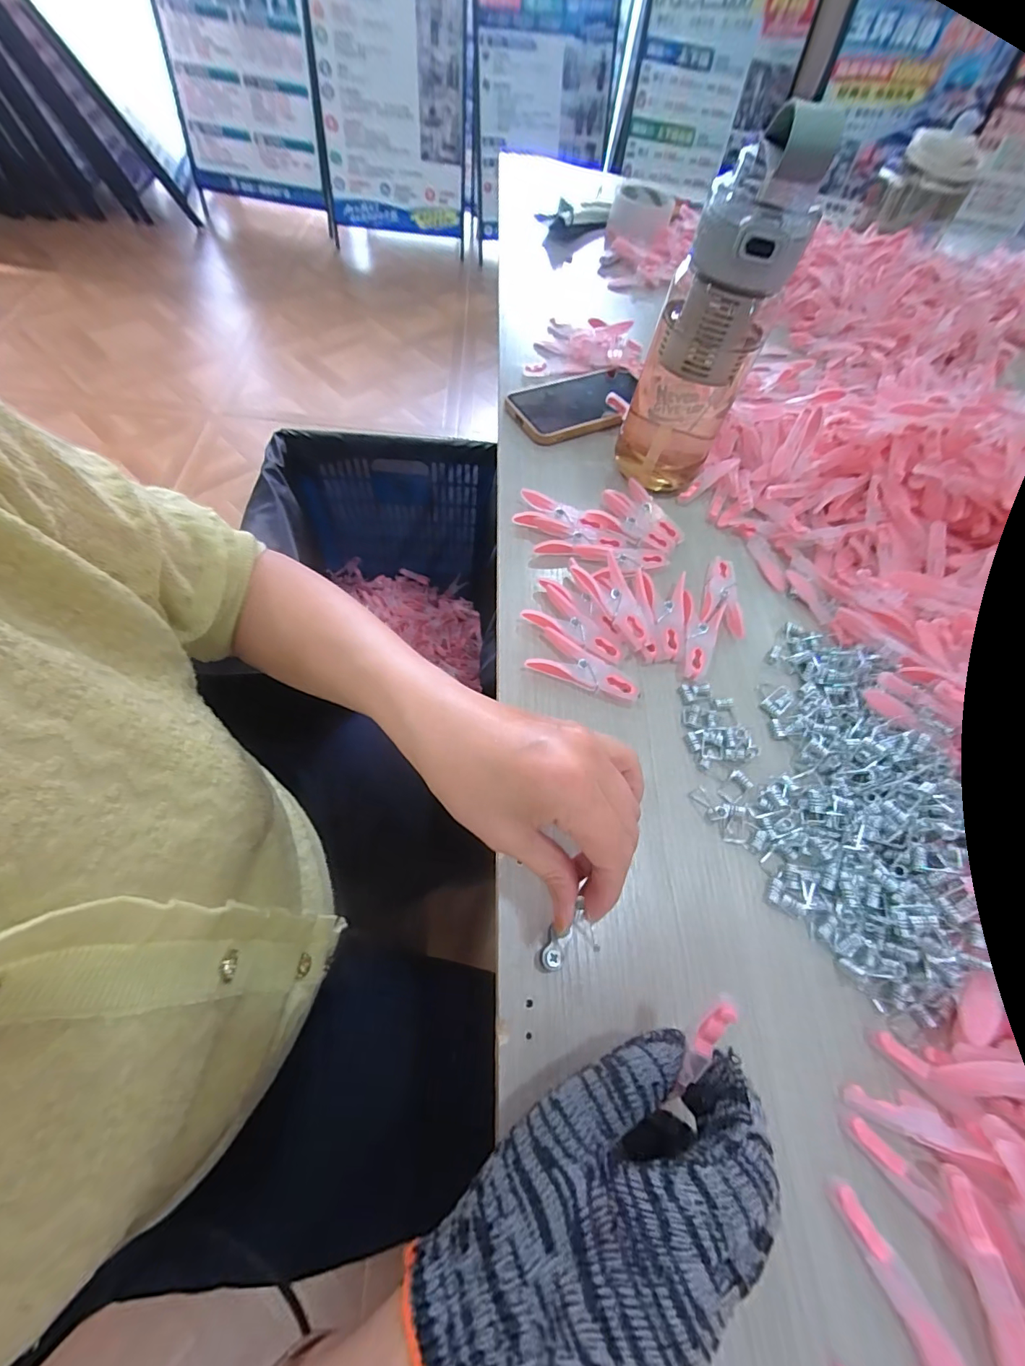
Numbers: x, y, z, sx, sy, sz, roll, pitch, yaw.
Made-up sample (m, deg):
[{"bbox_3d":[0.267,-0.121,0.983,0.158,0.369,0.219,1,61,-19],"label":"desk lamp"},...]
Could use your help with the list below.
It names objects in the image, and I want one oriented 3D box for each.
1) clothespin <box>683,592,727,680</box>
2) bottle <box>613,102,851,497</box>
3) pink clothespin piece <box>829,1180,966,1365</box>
[{"bbox_3d":[0.144,-0.035,0.357,0.020,0.011,0.079,26,61,7],"label":"clothespin"},{"bbox_3d":[0.139,-0.255,0.350,0.087,0.216,0.085,13,61,8],"label":"bottle"},{"bbox_3d":[0.165,0.259,0.199,0.015,0.012,0.078,-23,67,-19],"label":"pink clothespin piece"}]

